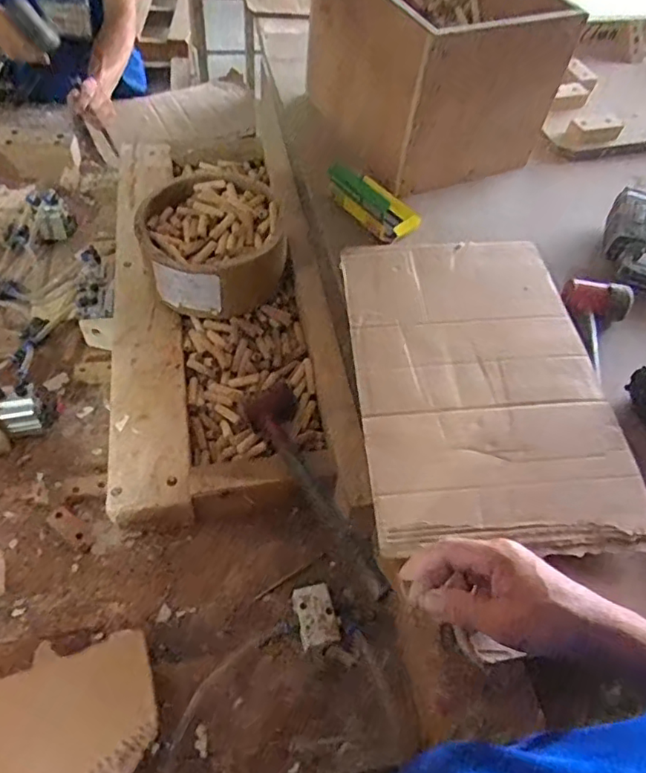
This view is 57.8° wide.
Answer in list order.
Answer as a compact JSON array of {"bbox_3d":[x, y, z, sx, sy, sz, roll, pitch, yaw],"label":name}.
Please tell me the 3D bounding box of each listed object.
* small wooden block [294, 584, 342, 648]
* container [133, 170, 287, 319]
[{"bbox_3d":[-0.007,0.265,0.676,0.044,0.024,0.068,-10,54,-13],"label":"small wooden block"},{"bbox_3d":[-0.169,-0.219,0.900,0.211,0.106,0.227,0,53,-6],"label":"container"}]

